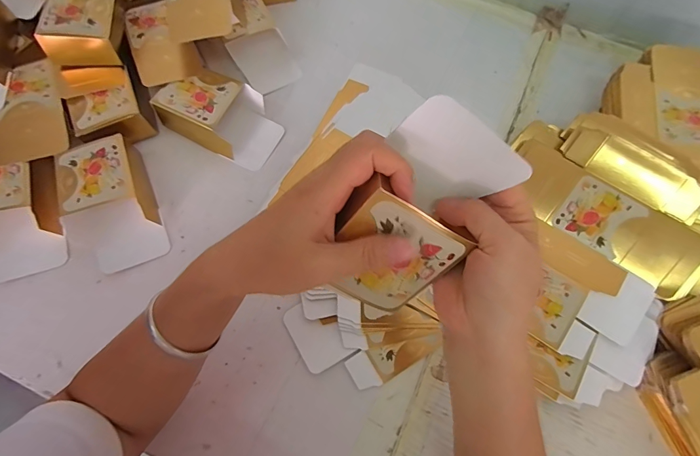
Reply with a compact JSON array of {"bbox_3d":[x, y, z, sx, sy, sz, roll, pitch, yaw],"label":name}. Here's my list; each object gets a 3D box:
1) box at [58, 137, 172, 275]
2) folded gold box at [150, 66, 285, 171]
[{"bbox_3d":[-0.257,-0.026,0.399,0.082,0.045,0.133,-23,71,-10],"label":"box"},{"bbox_3d":[-0.152,-0.133,0.443,0.134,0.044,0.083,26,71,8],"label":"folded gold box"}]

